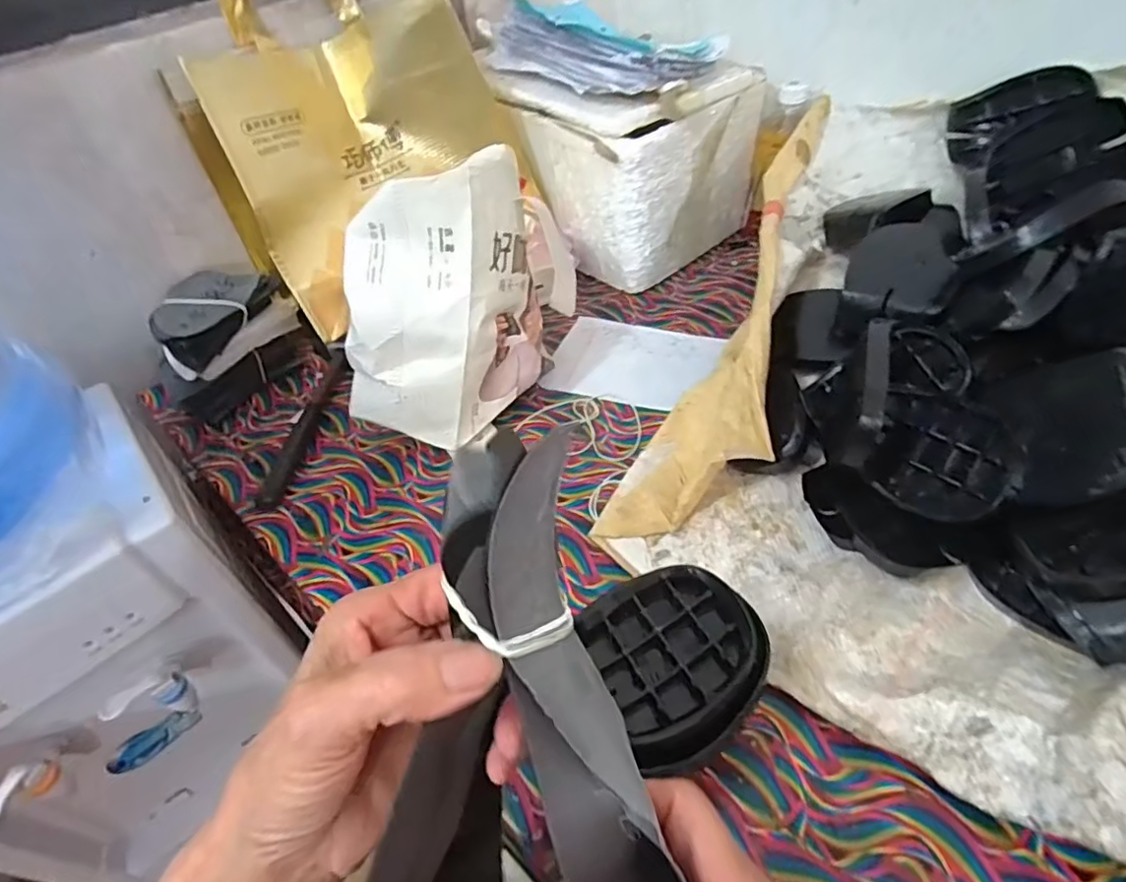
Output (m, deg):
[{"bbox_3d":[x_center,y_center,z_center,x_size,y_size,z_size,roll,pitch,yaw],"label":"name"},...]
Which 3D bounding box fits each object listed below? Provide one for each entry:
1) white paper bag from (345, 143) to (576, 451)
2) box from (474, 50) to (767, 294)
[{"bbox_3d":[-0.096,-0.129,0.551,0.104,0.200,0.224,32,58,31],"label":"white paper bag"},{"bbox_3d":[0.078,-0.368,0.781,0.235,0.199,0.255,-36,53,-24],"label":"box"}]

